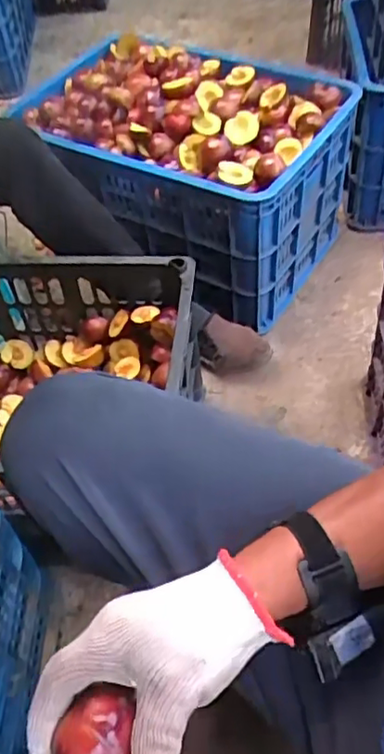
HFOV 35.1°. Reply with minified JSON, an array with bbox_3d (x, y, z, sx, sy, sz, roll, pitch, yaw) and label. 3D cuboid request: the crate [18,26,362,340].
[{"bbox_3d":[-0.011,-0.379,1.124,0.517,0.295,0.357,25,58,22],"label":"crate"}]

